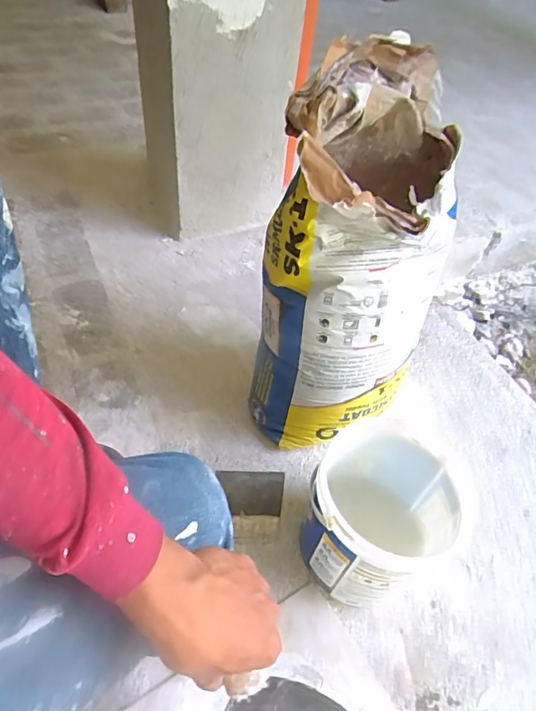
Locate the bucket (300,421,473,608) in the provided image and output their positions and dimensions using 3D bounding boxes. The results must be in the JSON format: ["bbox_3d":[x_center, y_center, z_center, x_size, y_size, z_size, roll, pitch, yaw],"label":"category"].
[{"bbox_3d":[0.132,0.203,0.599,0.166,0.197,0.161,3,50,-4],"label":"bucket"}]

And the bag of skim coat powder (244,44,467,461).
[{"bbox_3d":[0.118,-0.107,0.630,0.199,0.472,0.254,21,49,11],"label":"bag of skim coat powder"}]

